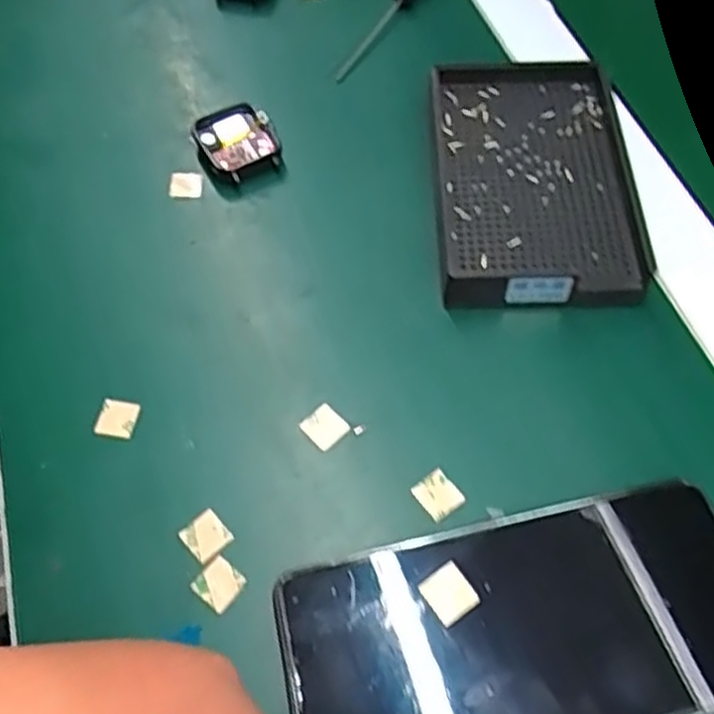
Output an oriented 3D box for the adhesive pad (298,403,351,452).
[{"bbox_3d":[-0.013,0.029,0.306,0.016,0.004,0.017,-39,66,-18],"label":"adhesive pad"}]

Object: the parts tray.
[{"bbox_3d":[0.084,-0.089,0.359,0.090,0.021,0.143,-1,60,2],"label":"parts tray"}]

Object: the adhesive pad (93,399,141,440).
[{"bbox_3d":[-0.101,0.026,0.310,0.016,0.004,0.017,8,61,6],"label":"adhesive pad"}]

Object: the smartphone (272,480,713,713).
[{"bbox_3d":[0.058,0.097,0.259,0.162,0.015,0.077,-12,61,-5],"label":"smartphone"}]

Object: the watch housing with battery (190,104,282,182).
[{"bbox_3d":[-0.062,-0.110,0.381,0.037,0.016,0.040,-24,62,-11],"label":"watch housing with battery"}]

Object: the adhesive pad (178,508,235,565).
[{"bbox_3d":[-0.058,0.068,0.283,0.016,0.004,0.016,-39,66,-18],"label":"adhesive pad"}]

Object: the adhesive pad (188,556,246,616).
[{"bbox_3d":[-0.051,0.084,0.274,0.016,0.004,0.016,35,67,20],"label":"adhesive pad"}]

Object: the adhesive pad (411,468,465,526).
[{"bbox_3d":[0.032,0.054,0.291,0.015,0.004,0.017,-34,65,-16],"label":"adhesive pad"}]

